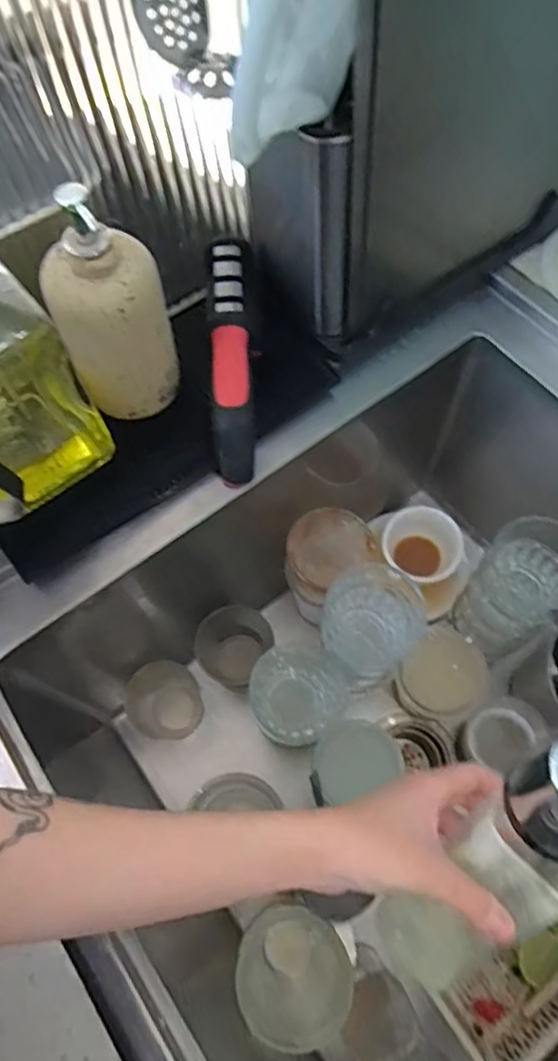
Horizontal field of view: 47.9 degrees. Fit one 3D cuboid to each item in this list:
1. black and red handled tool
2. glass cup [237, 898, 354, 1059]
[{"bbox_3d":[-0.038,-0.137,0.513,0.030,0.044,0.200,-1,92,3],"label":"black and red handled tool"},{"bbox_3d":[0.012,0.376,0.545,0.079,0.164,0.084,-1,66,2],"label":"glass cup"}]

